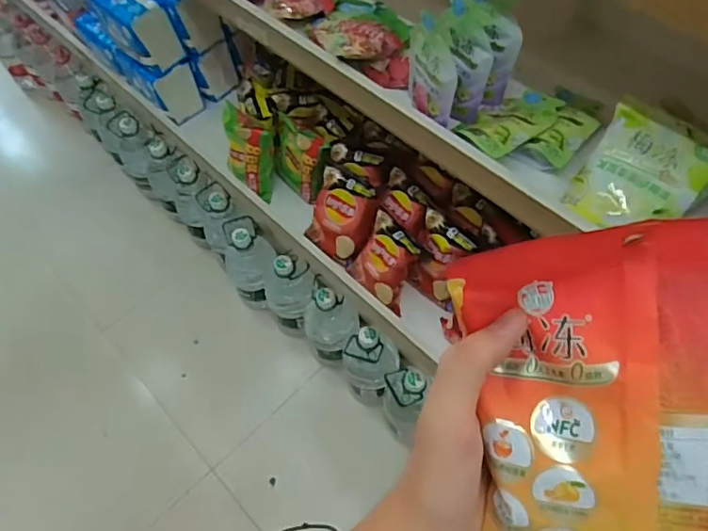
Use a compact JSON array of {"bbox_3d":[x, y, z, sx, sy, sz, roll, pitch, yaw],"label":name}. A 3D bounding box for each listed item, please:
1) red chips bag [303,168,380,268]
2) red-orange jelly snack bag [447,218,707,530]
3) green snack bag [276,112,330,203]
[{"bbox_3d":[-0.018,-0.113,1.262,0.143,0.062,0.184,27,109,17],"label":"red chips bag"},{"bbox_3d":[0.130,0.074,0.262,0.160,0.056,0.192,2,89,20],"label":"red-orange jelly snack bag"},{"bbox_3d":[-0.129,-0.254,1.335,0.087,0.153,0.198,-35,63,-16],"label":"green snack bag"}]

